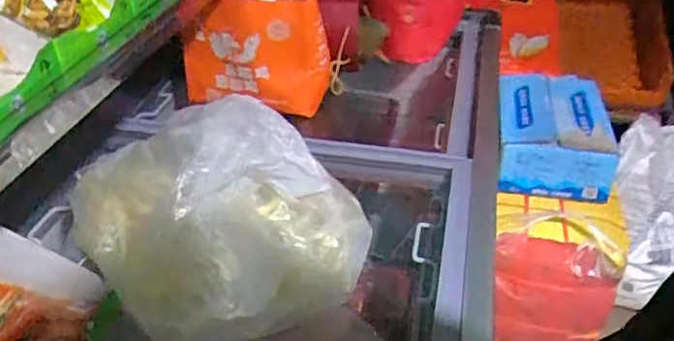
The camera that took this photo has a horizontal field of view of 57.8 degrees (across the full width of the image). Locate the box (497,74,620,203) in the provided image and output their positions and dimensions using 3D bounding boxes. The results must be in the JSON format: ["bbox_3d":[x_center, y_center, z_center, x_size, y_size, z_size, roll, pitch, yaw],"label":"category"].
[{"bbox_3d":[0.485,-0.110,1.399,0.233,0.124,0.405,6,36,9],"label":"box"}]

